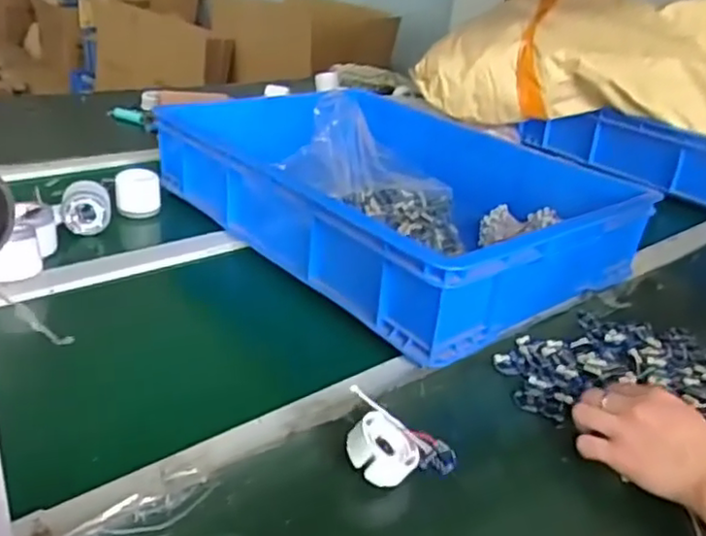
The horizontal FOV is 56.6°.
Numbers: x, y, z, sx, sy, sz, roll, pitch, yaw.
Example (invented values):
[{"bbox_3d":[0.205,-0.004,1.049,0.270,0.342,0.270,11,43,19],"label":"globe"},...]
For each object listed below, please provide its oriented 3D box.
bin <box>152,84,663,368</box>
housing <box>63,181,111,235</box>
[{"bbox_3d":[0.083,-0.124,0.932,0.484,0.122,0.563,-16,36,-37],"label":"bin"},{"bbox_3d":[-0.350,-0.079,0.863,0.057,0.058,0.057,-4,30,-20],"label":"housing"}]

